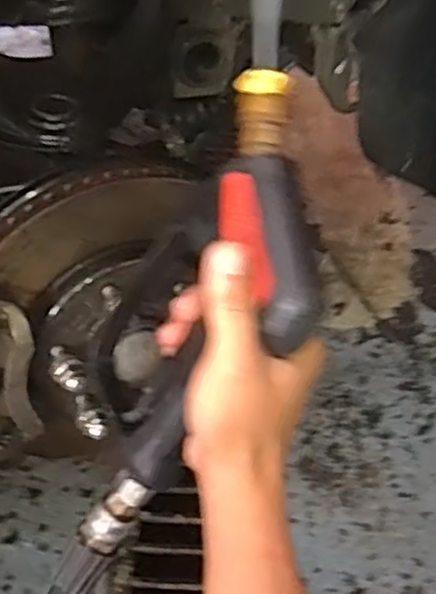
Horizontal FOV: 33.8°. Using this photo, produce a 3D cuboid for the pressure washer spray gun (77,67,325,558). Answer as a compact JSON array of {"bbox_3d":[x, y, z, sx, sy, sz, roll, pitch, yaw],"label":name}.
[{"bbox_3d":[-0.017,0.022,0.423,0.135,0.300,0.035,37,21,34],"label":"pressure washer spray gun"}]

